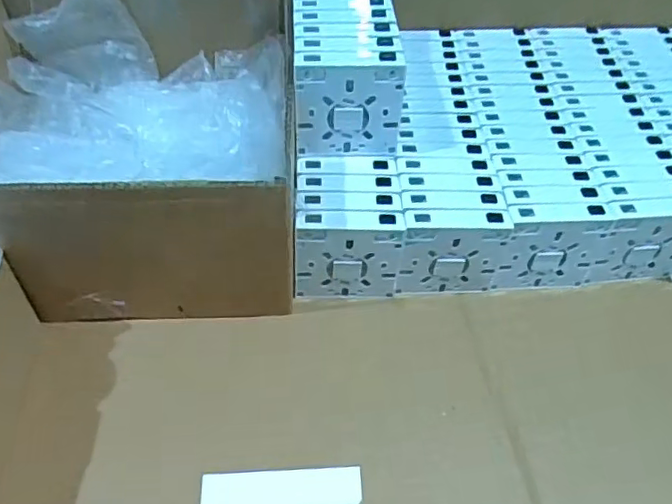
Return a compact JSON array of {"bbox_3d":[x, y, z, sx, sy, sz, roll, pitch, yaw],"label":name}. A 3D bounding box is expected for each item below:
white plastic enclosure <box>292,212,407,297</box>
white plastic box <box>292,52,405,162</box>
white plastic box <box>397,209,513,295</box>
[{"bbox_3d":[0.010,0.004,0.489,0.085,0.083,0.024,-2,46,-1],"label":"white plastic enclosure"},{"bbox_3d":[0.011,-0.120,0.482,0.086,0.089,0.021,-2,50,-6],"label":"white plastic box"},{"bbox_3d":[0.097,0.001,0.496,0.087,0.084,0.023,-3,46,-2],"label":"white plastic box"}]

